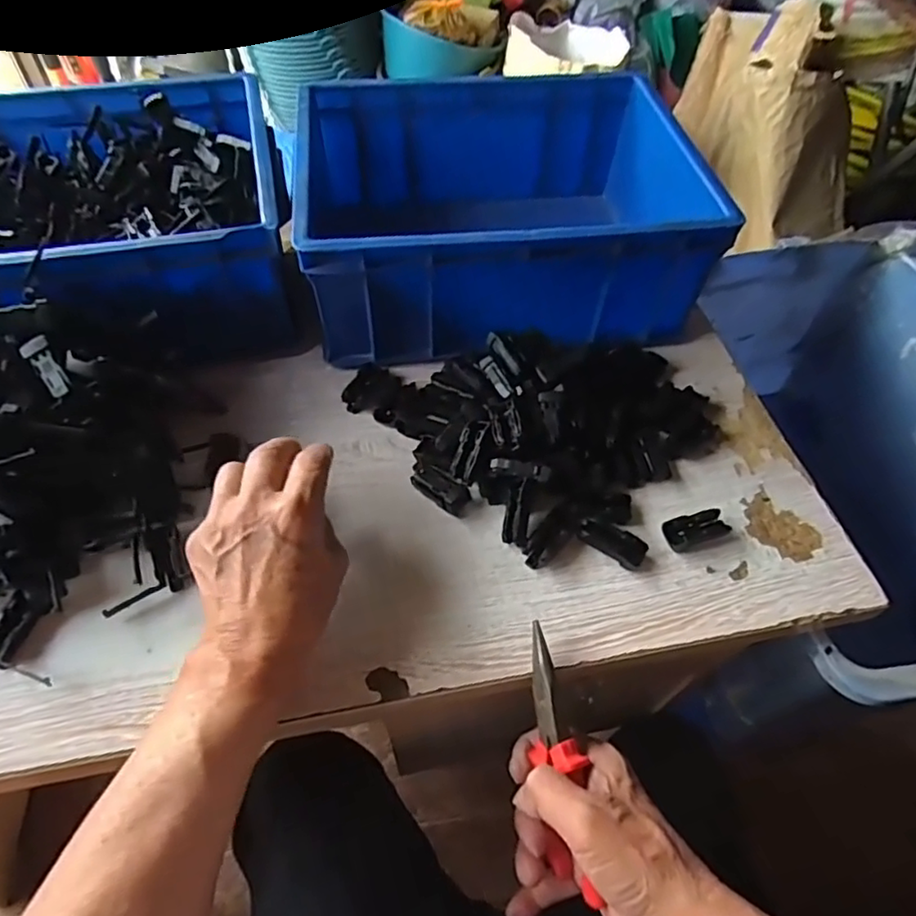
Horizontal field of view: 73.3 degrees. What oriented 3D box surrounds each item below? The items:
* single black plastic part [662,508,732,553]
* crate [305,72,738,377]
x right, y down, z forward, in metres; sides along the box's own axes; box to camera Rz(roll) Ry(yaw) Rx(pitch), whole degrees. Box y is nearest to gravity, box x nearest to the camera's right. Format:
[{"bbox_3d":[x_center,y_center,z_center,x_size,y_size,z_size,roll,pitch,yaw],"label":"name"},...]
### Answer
[{"bbox_3d":[0.172,0.051,0.444,0.047,0.011,0.023,-13,55,-12],"label":"single black plastic part"},{"bbox_3d":[0.032,-0.230,0.572,0.330,0.128,0.274,-6,54,-7],"label":"crate"}]

